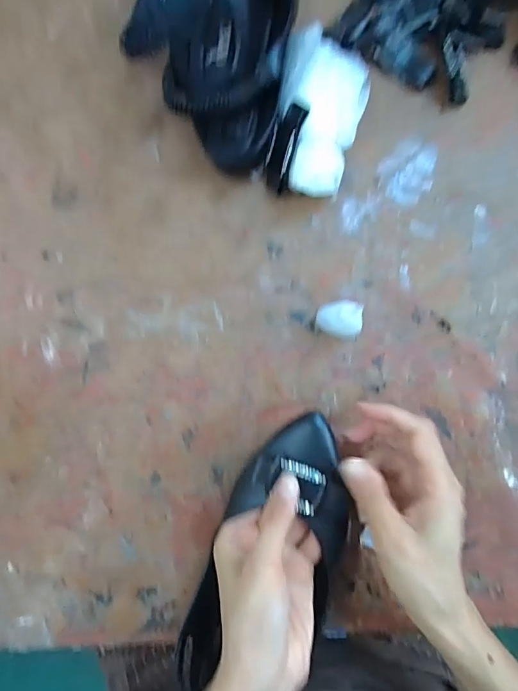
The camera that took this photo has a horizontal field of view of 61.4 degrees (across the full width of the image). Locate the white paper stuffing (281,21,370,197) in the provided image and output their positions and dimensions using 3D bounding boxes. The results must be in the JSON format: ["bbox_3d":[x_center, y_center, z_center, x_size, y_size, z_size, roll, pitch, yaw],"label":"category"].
[{"bbox_3d":[0.050,-0.188,0.350,0.065,0.047,0.135,10,86,-1],"label":"white paper stuffing"}]

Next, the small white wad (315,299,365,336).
[{"bbox_3d":[0.063,-0.021,0.349,0.033,0.024,0.027,4,86,-1],"label":"small white wad"}]

